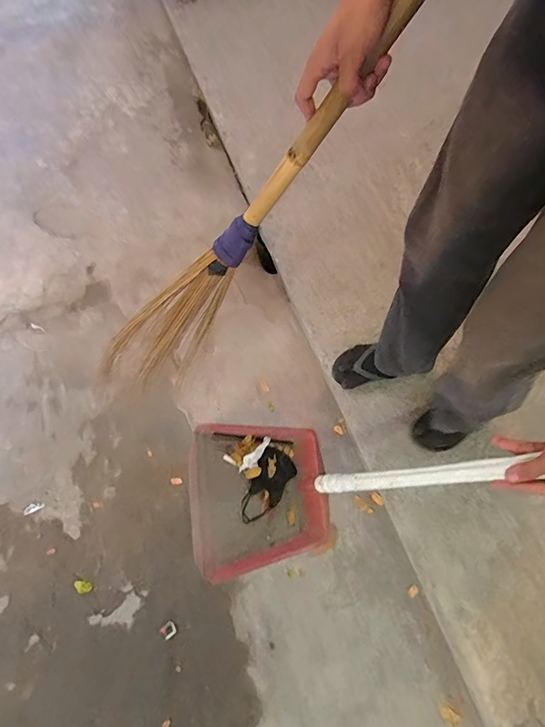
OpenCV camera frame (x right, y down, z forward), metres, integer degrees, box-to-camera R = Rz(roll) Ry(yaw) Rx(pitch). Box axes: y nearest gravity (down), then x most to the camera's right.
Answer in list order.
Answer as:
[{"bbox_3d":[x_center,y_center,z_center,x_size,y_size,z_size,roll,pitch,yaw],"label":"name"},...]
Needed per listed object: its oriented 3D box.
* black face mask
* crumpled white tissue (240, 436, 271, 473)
[{"bbox_3d":[-0.008,0.246,0.807,0.090,0.020,0.151,39,54,-21],"label":"black face mask"},{"bbox_3d":[-0.032,0.180,0.796,0.084,0.014,0.028,-43,75,-14],"label":"crumpled white tissue"}]

